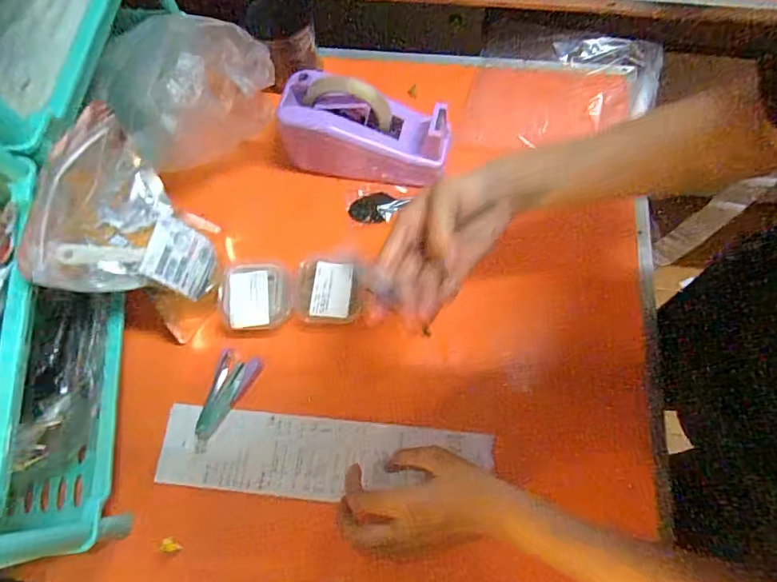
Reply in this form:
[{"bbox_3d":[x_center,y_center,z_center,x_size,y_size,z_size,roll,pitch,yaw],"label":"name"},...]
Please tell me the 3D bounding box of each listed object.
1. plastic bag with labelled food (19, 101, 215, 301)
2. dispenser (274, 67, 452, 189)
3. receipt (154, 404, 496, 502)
[{"bbox_3d":[-0.240,-0.055,0.454,0.078,0.169,0.147,-3,70,34],"label":"plastic bag with labelled food"},{"bbox_3d":[-0.024,-0.190,0.566,0.193,0.088,0.076,10,70,5],"label":"dispenser"},{"bbox_3d":[-0.066,0.166,0.486,0.327,0.011,0.078,3,66,6],"label":"receipt"}]

